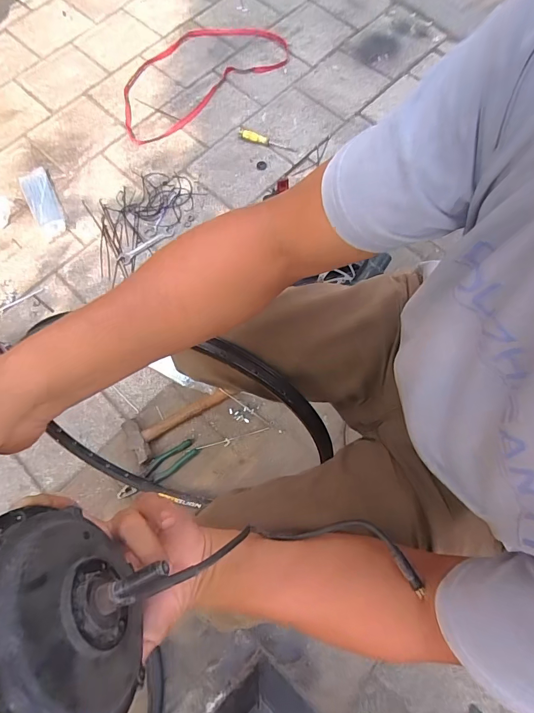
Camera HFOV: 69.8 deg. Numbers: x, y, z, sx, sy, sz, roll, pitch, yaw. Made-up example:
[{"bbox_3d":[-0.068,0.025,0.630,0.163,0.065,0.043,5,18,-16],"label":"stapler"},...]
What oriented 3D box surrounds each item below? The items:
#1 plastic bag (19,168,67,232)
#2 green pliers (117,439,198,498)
[{"bbox_3d":[-0.678,-0.473,1.160,0.084,0.033,0.243,-26,83,-8],"label":"plastic bag"},{"bbox_3d":[-0.265,0.274,0.919,0.207,0.015,0.053,-31,76,-9],"label":"green pliers"}]

